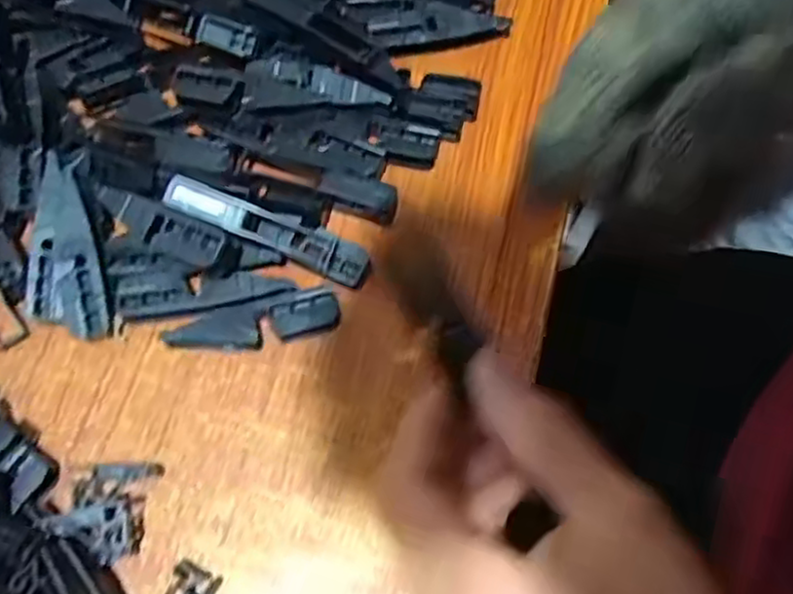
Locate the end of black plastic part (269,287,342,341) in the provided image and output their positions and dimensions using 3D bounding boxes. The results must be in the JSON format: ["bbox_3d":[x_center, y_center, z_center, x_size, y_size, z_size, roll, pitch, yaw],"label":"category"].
[{"bbox_3d":[-0.035,0.007,0.279,0.026,0.006,0.015,-21,69,-10],"label":"end of black plastic part"}]

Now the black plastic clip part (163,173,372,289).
[{"bbox_3d":[-0.048,-0.026,0.276,0.081,0.009,0.015,23,66,-15],"label":"black plastic clip part"}]

